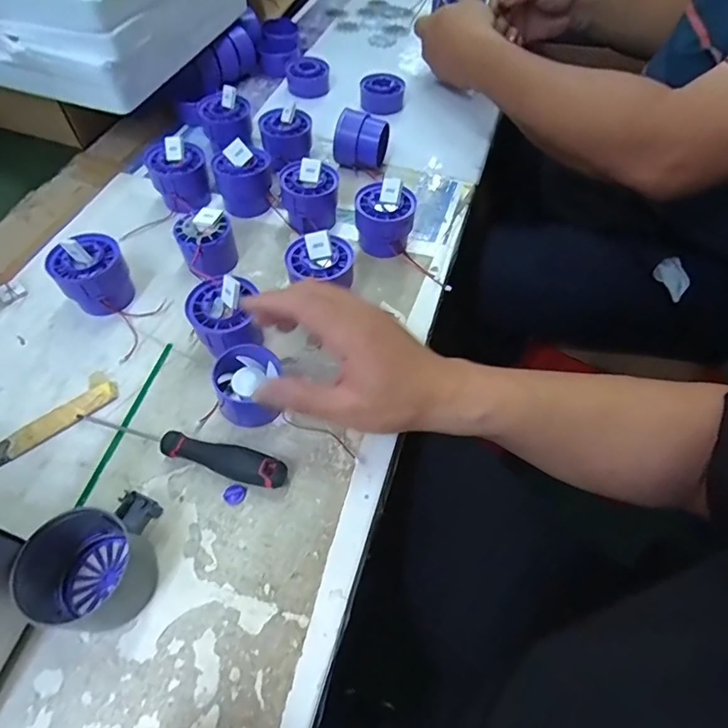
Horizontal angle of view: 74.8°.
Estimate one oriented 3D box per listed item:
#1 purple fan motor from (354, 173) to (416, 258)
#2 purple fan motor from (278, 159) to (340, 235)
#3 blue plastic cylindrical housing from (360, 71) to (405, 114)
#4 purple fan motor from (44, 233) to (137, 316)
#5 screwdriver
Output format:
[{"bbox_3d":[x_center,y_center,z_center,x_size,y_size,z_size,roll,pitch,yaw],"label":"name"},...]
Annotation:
[{"bbox_3d":[0.018,-0.134,0.442,0.054,0.057,0.052,7,55,3],"label":"purple fan motor"},{"bbox_3d":[-0.053,-0.159,0.463,0.055,0.053,0.052,-5,56,-5],"label":"purple fan motor"},{"bbox_3d":[0.023,-0.344,0.599,0.055,0.026,0.053,3,55,0],"label":"blue plastic cylindrical housing"},{"bbox_3d":[-0.227,-0.074,0.401,0.056,0.054,0.053,-31,62,-21],"label":"purple fan motor"},{"bbox_3d":[-0.132,0.058,0.336,0.161,0.023,0.020,14,56,8],"label":"screwdriver"}]

